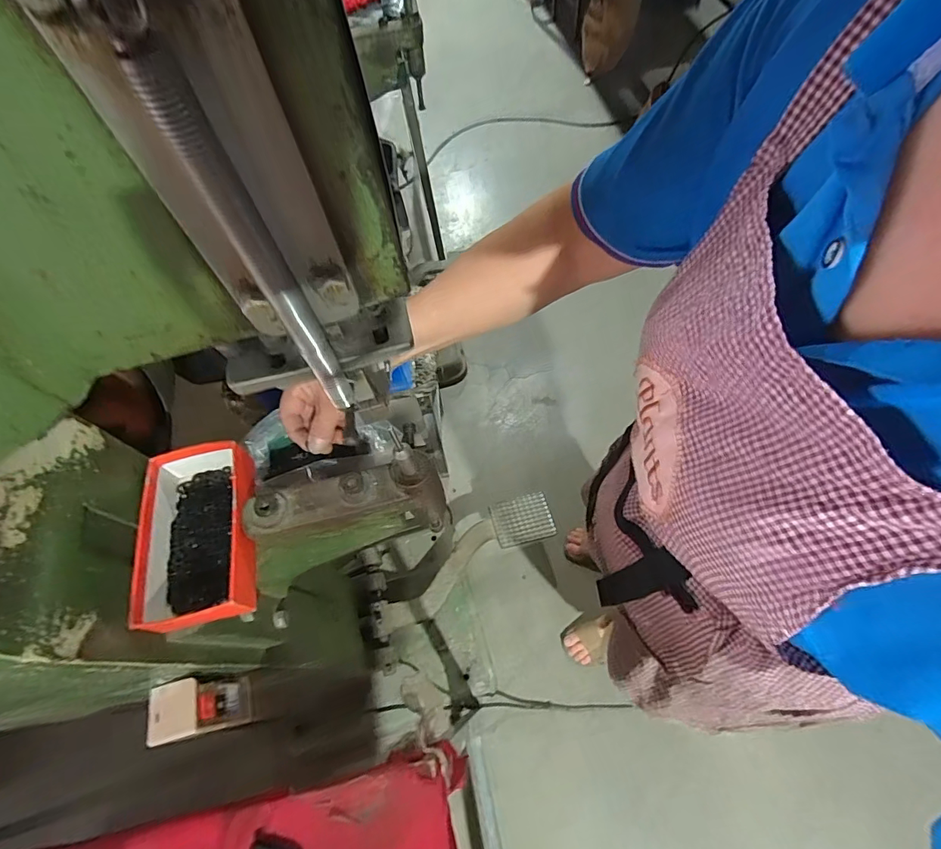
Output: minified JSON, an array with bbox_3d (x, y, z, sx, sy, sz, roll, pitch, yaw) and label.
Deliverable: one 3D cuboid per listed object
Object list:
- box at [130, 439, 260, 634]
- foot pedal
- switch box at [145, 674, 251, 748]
[{"bbox_3d":[-0.244,0.099,0.432,0.102,0.047,0.168,-12,62,-3],"label":"box"},{"bbox_3d":[-0.009,0.308,1.121,0.496,0.083,0.144,-31,64,-12],"label":"foot pedal"},{"bbox_3d":[-0.277,0.296,0.489,0.049,0.105,0.049,-16,62,-5],"label":"switch box"}]

